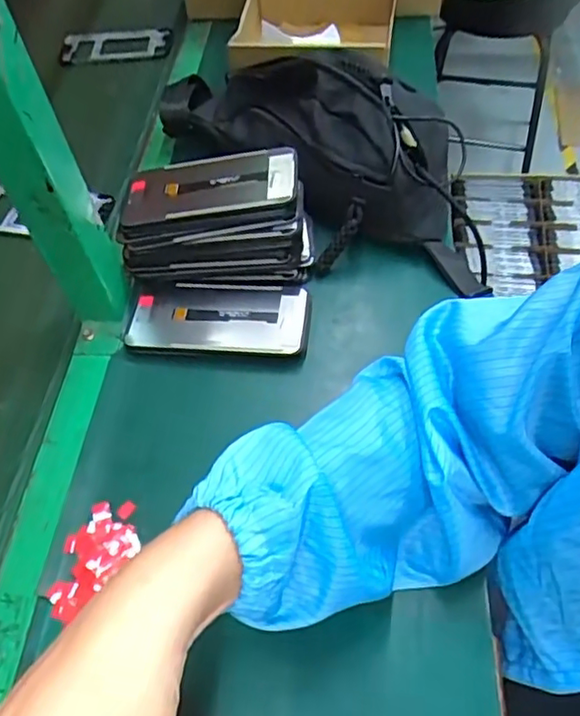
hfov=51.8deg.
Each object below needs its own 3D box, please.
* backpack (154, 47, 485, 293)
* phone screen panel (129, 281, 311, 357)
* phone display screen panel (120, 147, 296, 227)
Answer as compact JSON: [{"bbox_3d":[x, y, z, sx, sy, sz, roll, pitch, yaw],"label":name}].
[{"bbox_3d":[0.041,-0.209,0.585,0.176,0.122,0.388,-39,61,-21],"label":"backpack"},{"bbox_3d":[-0.063,-0.037,0.525,0.156,0.016,0.077,5,56,7],"label":"phone screen panel"},{"bbox_3d":[-0.072,-0.152,0.525,0.153,0.009,0.069,-7,60,10],"label":"phone display screen panel"}]

